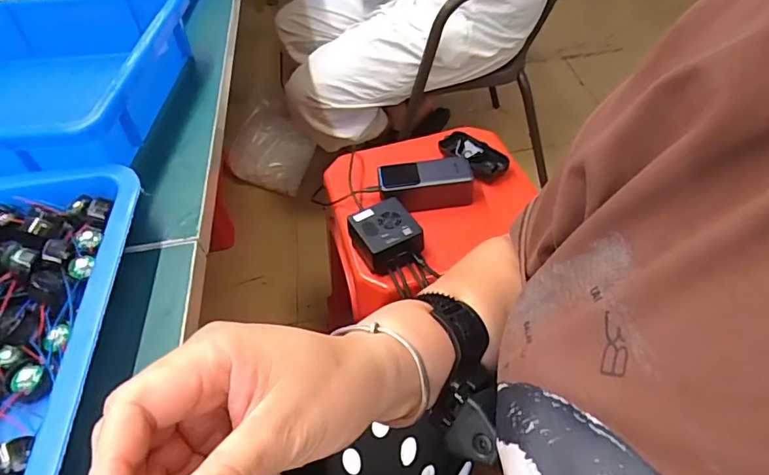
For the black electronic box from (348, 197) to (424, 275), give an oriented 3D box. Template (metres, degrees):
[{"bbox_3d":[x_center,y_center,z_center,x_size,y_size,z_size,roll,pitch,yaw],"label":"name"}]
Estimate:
[{"bbox_3d":[0.002,-0.001,0.663,0.078,0.045,0.084,-21,48,-14],"label":"black electronic box"}]

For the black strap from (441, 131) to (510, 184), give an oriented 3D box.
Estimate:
[{"bbox_3d":[0.135,-0.125,0.780,0.051,0.023,0.115,-32,52,-23],"label":"black strap"}]

